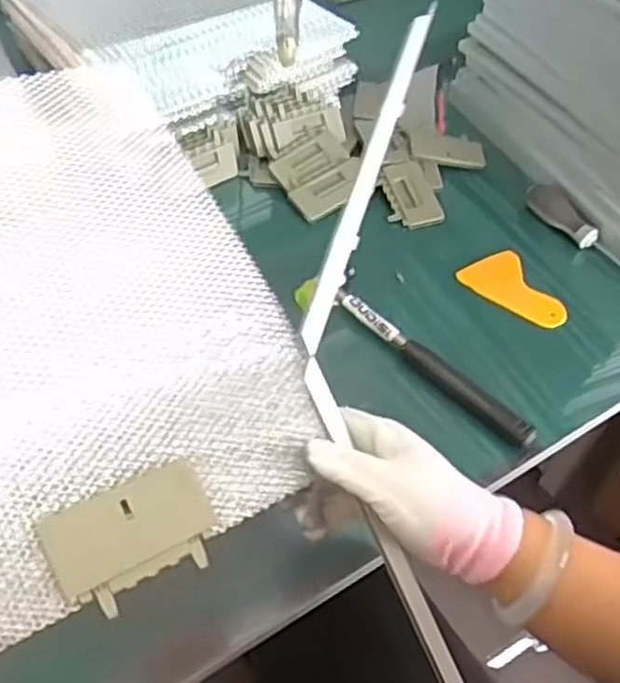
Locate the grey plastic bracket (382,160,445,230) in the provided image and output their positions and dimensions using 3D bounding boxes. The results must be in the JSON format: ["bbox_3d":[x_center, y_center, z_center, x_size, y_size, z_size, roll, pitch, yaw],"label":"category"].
[{"bbox_3d":[0.108,-0.155,0.761,0.051,0.022,0.081,-8,52,-9],"label":"grey plastic bracket"}]

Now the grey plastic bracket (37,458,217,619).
[{"bbox_3d":[-0.090,0.101,0.373,0.084,0.005,0.056,-22,85,-32],"label":"grey plastic bracket"}]

